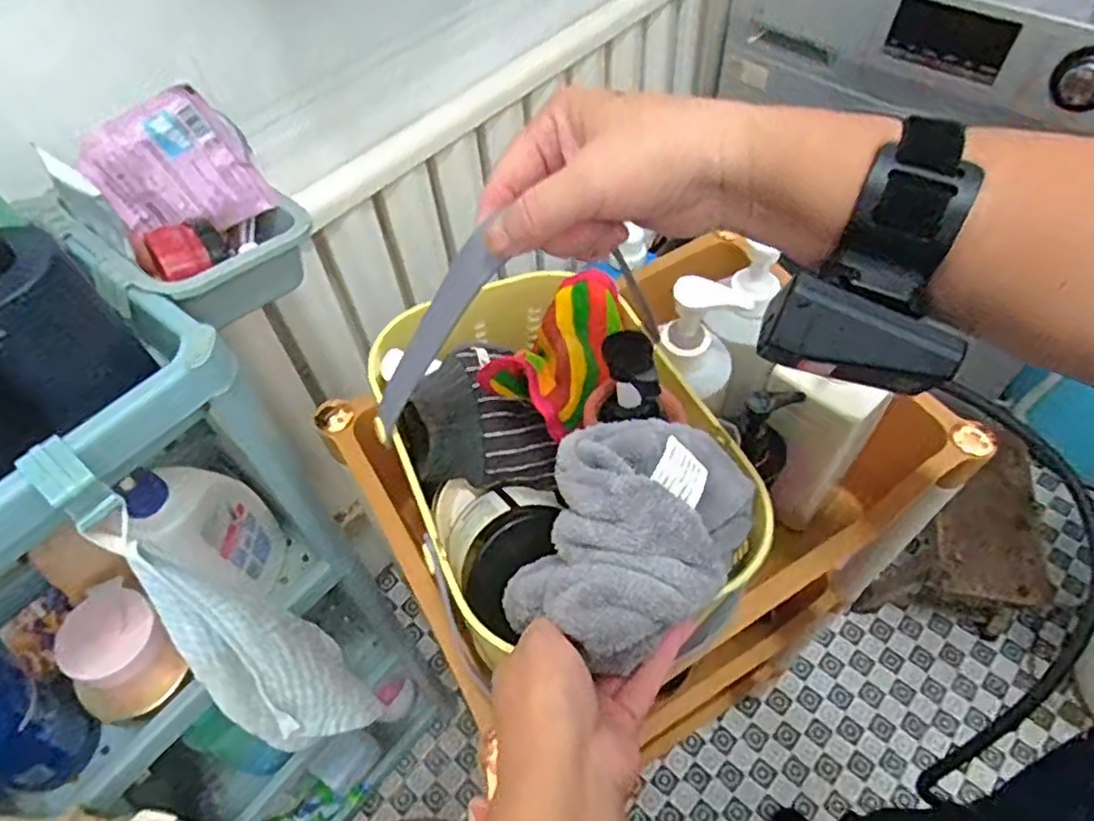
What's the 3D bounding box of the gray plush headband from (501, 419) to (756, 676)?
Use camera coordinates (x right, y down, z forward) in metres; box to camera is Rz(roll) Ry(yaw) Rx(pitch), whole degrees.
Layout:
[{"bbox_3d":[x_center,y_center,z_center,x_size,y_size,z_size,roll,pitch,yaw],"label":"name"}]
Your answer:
[{"bbox_3d":[0.048,0.059,0.360,0.095,0.077,0.141,35,64,21],"label":"gray plush headband"}]

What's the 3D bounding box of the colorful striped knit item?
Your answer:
[{"bbox_3d":[0.013,-0.046,0.446,0.060,0.043,0.118,24,59,19],"label":"colorful striped knit item"}]

